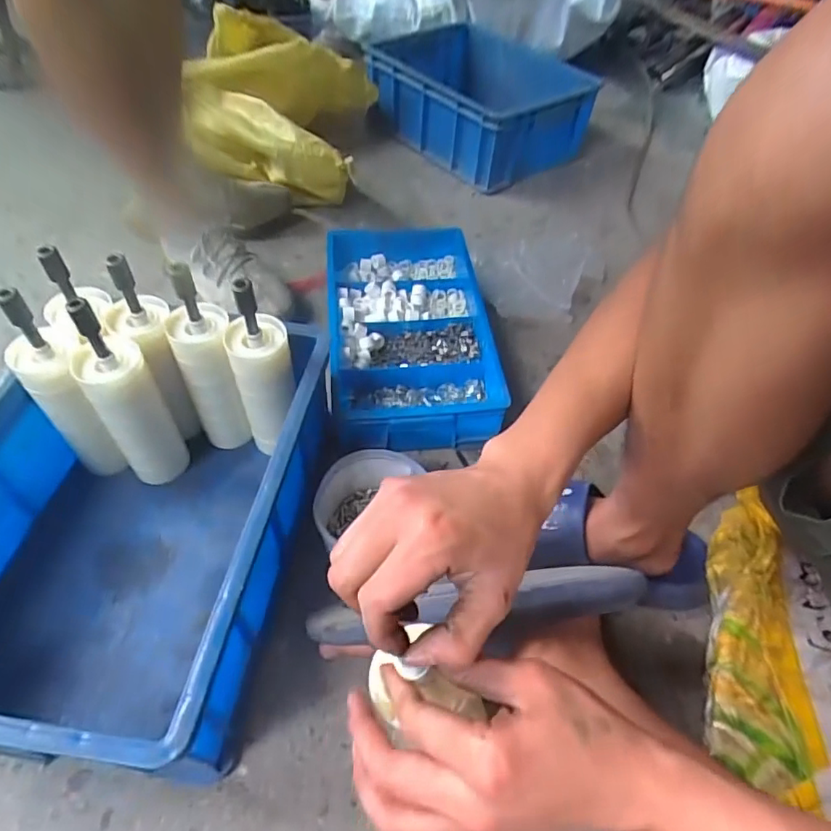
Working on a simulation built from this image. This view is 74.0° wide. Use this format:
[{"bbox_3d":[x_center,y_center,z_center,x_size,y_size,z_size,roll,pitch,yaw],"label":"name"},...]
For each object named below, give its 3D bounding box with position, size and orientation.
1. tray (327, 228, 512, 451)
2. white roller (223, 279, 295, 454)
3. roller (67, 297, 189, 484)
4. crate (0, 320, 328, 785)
[{"bbox_3d":[-0.009,-0.108,0.738,0.206,0.091,0.361,-4,51,-6],"label":"tray"},{"bbox_3d":[-0.155,-0.045,0.566,0.059,0.212,0.065,-12,53,-12],"label":"white roller"},{"bbox_3d":[-0.286,-0.015,0.553,0.059,0.227,0.057,-26,57,-22],"label":"roller"},{"bbox_3d":[-0.264,0.096,0.517,0.289,0.153,0.376,8,51,4],"label":"crate"}]

